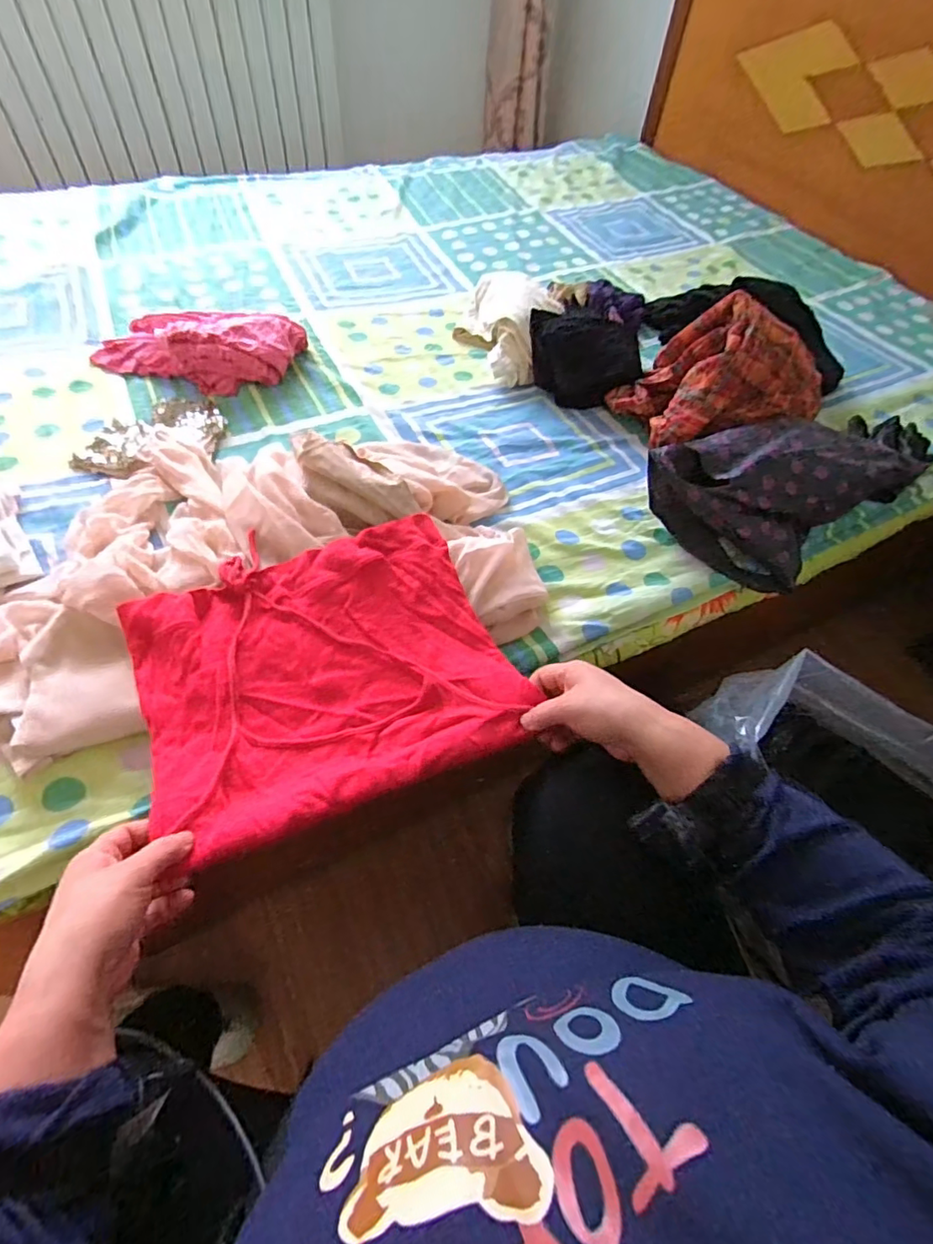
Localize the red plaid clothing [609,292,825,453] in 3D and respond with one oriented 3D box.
[{"bbox_3d":[0.399,-0.386,0.838,0.300,0.183,0.181,-12,58,-13],"label":"red plaid clothing"}]

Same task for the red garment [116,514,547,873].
[{"bbox_3d":[-0.141,0.045,0.548,0.341,0.044,0.292,-20,60,-17],"label":"red garment"}]

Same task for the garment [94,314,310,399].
[{"bbox_3d":[-0.431,-0.456,0.878,0.307,0.070,0.168,12,56,2],"label":"garment"}]

